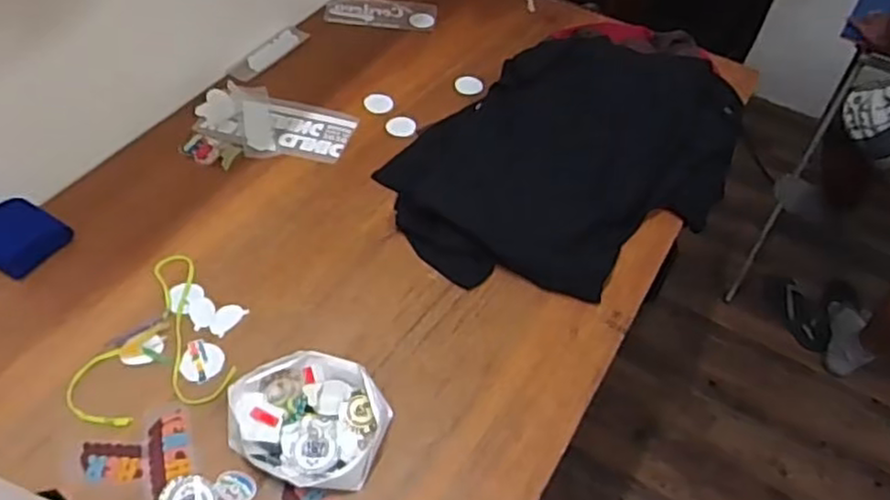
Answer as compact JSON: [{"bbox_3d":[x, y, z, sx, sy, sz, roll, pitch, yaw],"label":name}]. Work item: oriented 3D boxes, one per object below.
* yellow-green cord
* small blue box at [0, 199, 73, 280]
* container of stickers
[{"bbox_3d":[-0.423,0.125,0.952,0.201,0.005,0.264,-21,55,-20],"label":"yellow-green cord"},{"bbox_3d":[-0.650,-0.022,1.045,0.124,0.029,0.115,25,53,16],"label":"small blue box"},{"bbox_3d":[-0.175,0.212,0.874,0.195,0.042,0.159,13,51,7],"label":"container of stickers"}]

